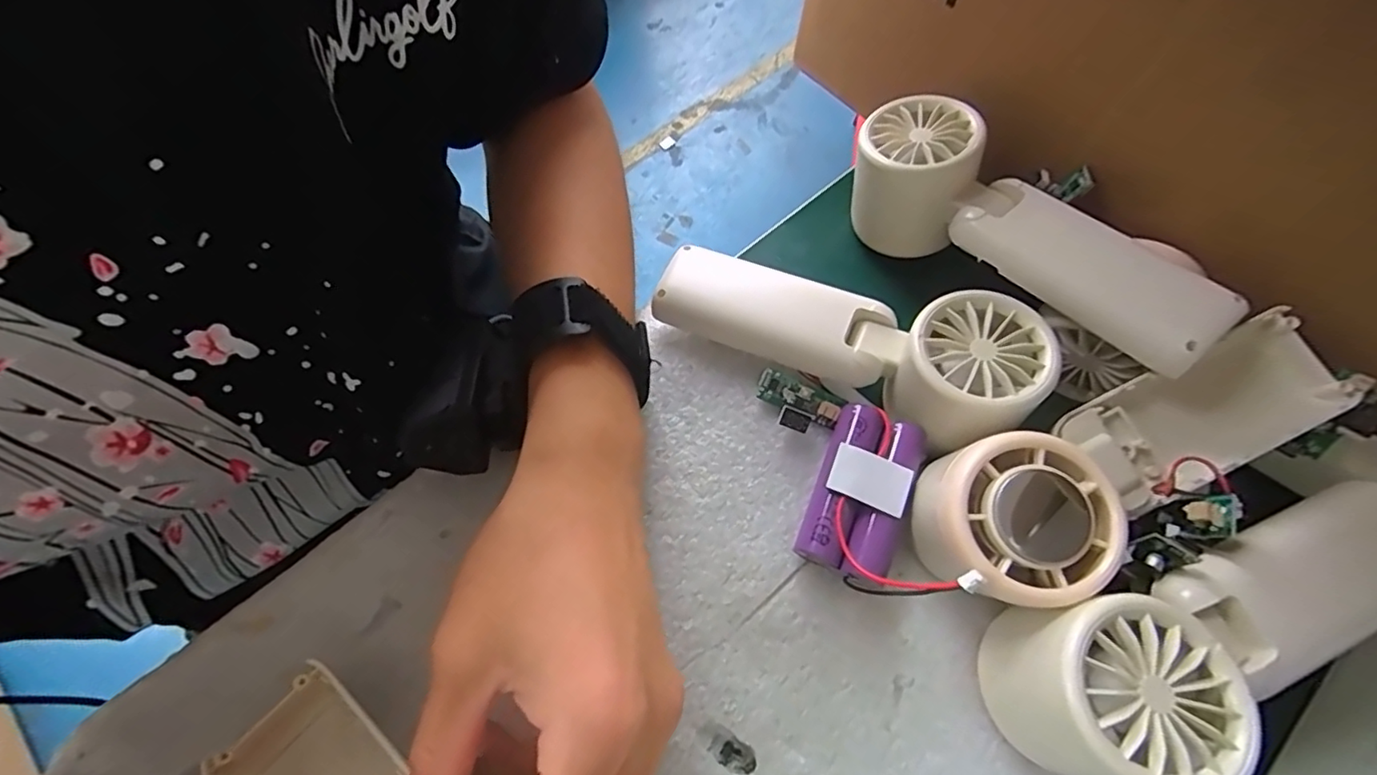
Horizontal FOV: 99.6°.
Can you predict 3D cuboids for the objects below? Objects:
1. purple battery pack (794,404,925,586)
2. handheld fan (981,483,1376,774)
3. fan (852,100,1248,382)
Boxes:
[{"bbox_3d":[0.071,0.042,0.235,0.038,0.025,0.066,23,68,9],"label":"purple battery pack"},{"bbox_3d":[0.186,0.086,0.202,0.164,0.061,0.059,-17,68,-8],"label":"handheld fan"},{"bbox_3d":[0.141,-0.067,0.260,0.051,0.064,0.162,-39,73,-16],"label":"fan"}]

